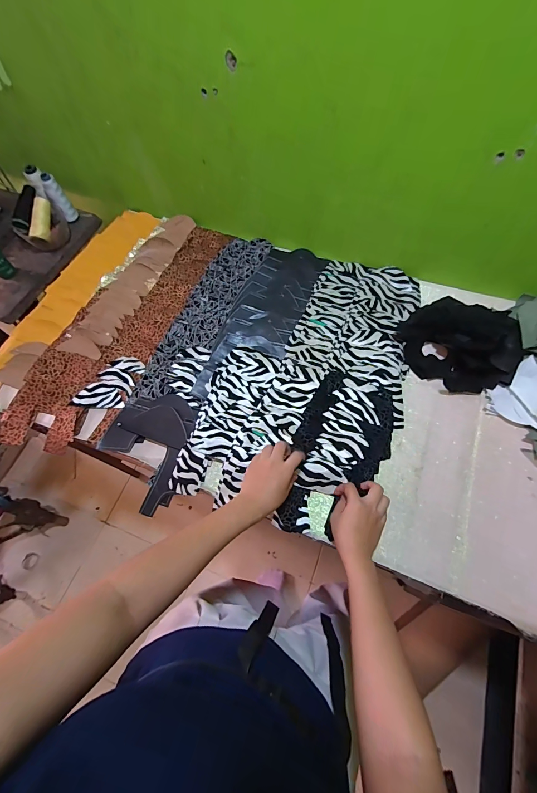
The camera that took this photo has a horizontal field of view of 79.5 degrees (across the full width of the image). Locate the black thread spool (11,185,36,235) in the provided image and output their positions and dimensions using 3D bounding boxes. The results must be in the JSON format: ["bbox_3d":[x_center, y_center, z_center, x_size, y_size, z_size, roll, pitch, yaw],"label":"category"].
[{"bbox_3d":[-0.602,-0.472,0.799,0.034,0.041,0.124,2,78,3],"label":"black thread spool"}]

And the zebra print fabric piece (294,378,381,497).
[{"bbox_3d":[0.139,0.069,0.589,0.093,0.008,0.229,24,70,7],"label":"zebra print fabric piece"}]

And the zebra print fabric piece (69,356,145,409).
[{"bbox_3d":[-0.313,-0.022,0.654,0.091,0.009,0.141,29,68,14],"label":"zebra print fabric piece"}]

